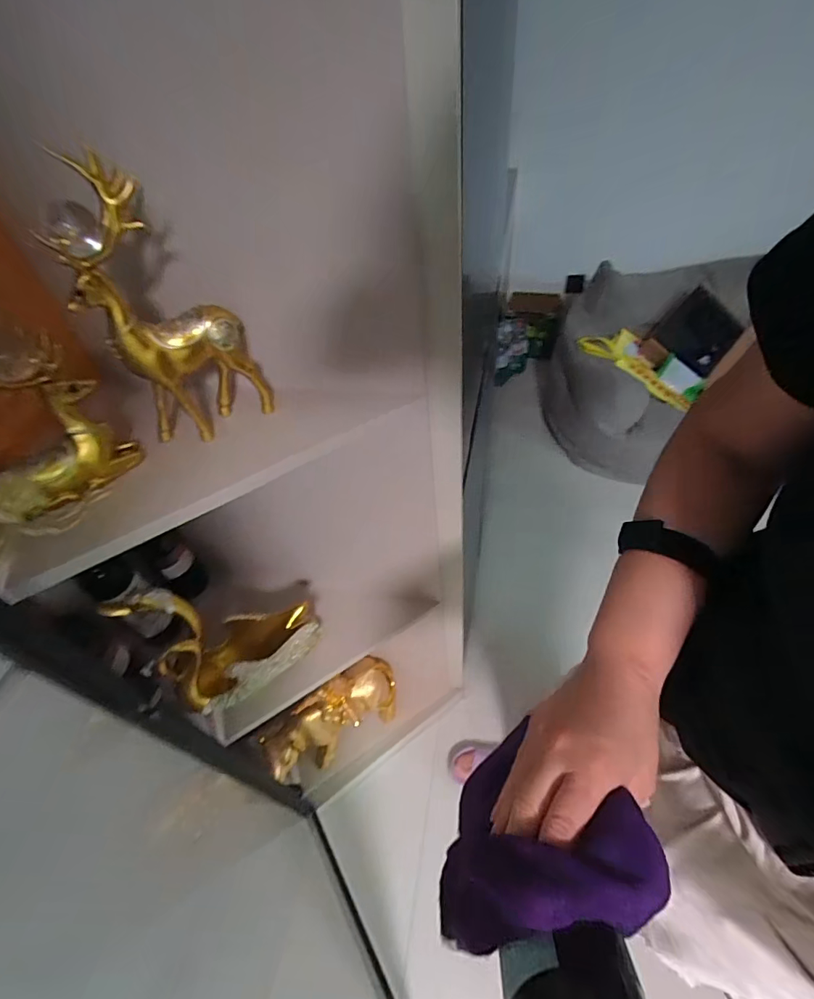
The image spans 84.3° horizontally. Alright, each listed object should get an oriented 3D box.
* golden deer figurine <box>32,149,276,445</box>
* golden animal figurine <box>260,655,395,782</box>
[{"bbox_3d":[-0.220,-0.168,0.415,0.116,0.239,0.052,-21,49,-12],"label":"golden deer figurine"},{"bbox_3d":[-0.169,0.508,1.061,0.321,0.254,0.090,-31,52,-20],"label":"golden animal figurine"}]

